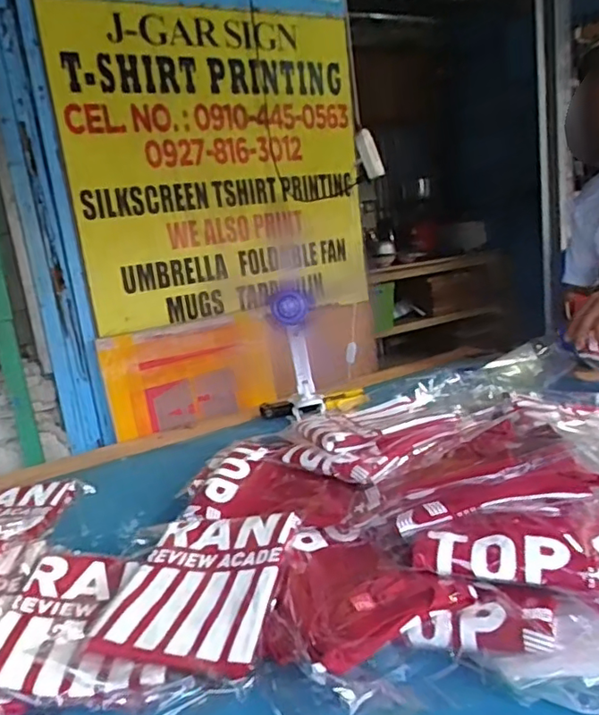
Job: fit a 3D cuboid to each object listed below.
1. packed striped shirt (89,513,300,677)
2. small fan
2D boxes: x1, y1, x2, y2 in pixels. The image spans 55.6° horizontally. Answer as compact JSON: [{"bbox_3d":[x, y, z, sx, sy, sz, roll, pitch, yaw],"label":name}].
[{"bbox_3d":[-0.116,0.272,0.678,0.194,0.050,0.230,-3,14,15],"label":"packed striped shirt"},{"bbox_3d":[-0.003,-0.006,1.206,0.074,0.275,0.089,-4,14,13],"label":"small fan"}]

